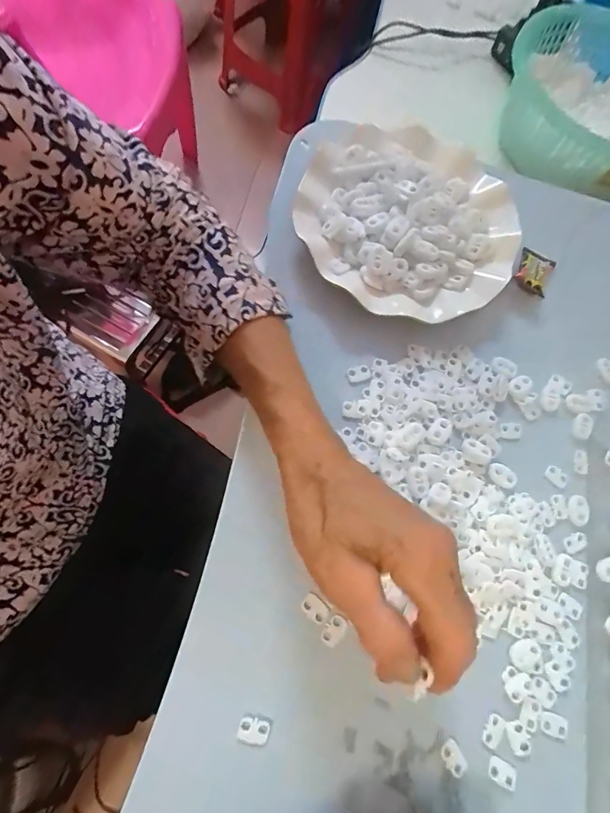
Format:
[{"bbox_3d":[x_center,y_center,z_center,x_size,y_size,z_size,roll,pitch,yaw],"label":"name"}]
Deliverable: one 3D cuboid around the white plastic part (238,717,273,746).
[{"bbox_3d":[-0.029,0.189,0.246,0.018,0.004,0.012,15,69,-2],"label":"white plastic part"}]

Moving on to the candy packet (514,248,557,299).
[{"bbox_3d":[0.198,-0.118,0.362,0.029,0.014,0.046,30,69,4],"label":"candy packet"}]

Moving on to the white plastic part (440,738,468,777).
[{"bbox_3d":[0.090,0.212,0.254,0.012,0.004,0.018,-31,76,-17],"label":"white plastic part"}]

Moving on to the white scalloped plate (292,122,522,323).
[{"bbox_3d":[0.087,-0.157,0.362,0.178,0.039,0.190,2,69,-6],"label":"white scalloped plate"}]

